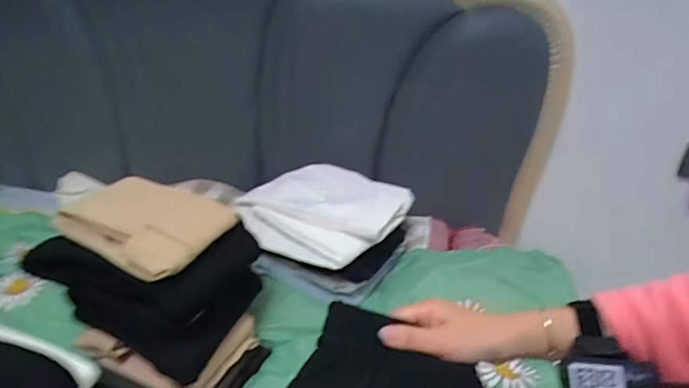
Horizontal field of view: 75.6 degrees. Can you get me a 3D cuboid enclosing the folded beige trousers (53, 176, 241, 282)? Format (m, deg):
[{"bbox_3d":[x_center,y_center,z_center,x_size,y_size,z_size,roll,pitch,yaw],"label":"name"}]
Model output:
[{"bbox_3d":[-0.266,0.028,0.595,0.185,0.059,0.153,14,29,19],"label":"folded beige trousers"}]

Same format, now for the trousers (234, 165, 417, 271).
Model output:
[{"bbox_3d":[-0.033,0.024,0.888,0.253,0.072,0.316,19,31,26],"label":"trousers"}]

